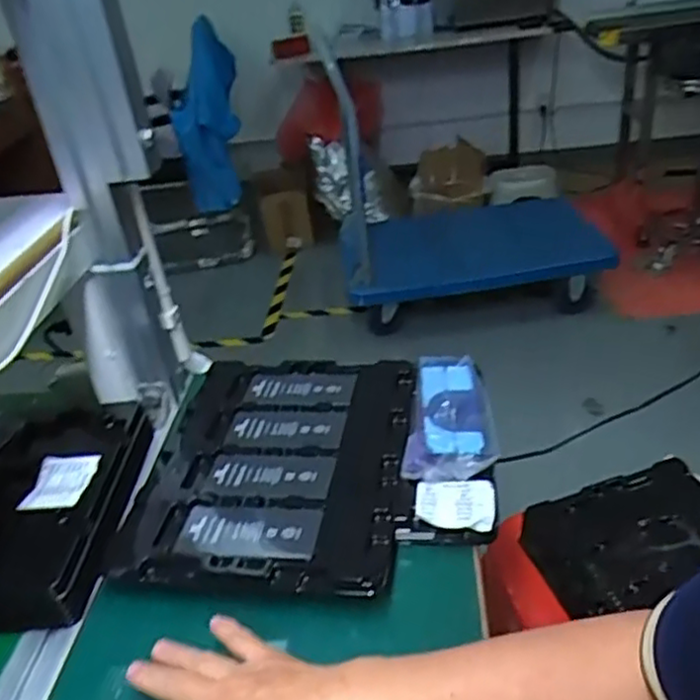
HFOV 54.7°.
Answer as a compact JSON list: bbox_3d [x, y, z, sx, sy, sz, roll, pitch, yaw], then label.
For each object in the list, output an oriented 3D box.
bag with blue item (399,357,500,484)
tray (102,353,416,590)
[{"bbox_3d":[0.086,0.058,0.602,0.077,0.037,0.132,-4,32,6],"label":"bag with blue item"},{"bbox_3d":[-0.070,0.103,0.612,0.234,0.047,0.271,-1,32,11],"label":"tray"}]

